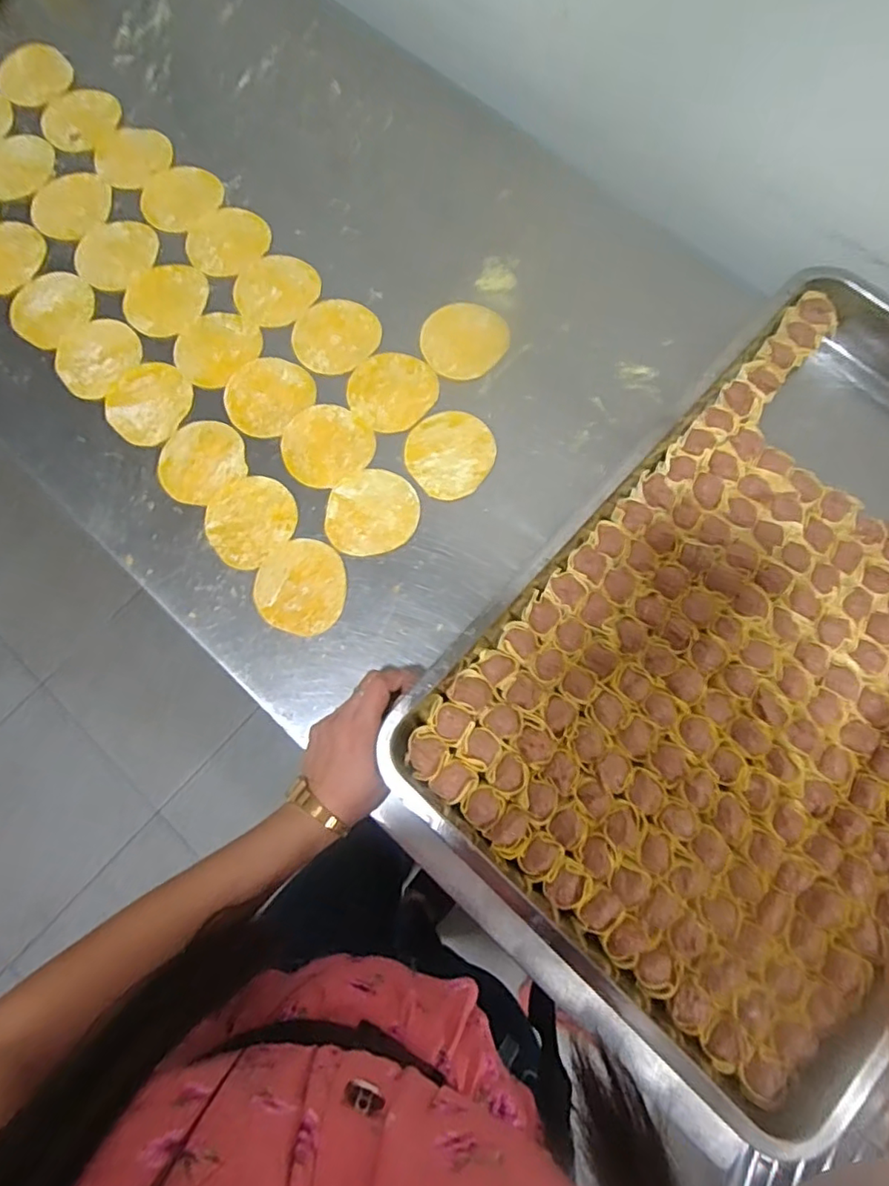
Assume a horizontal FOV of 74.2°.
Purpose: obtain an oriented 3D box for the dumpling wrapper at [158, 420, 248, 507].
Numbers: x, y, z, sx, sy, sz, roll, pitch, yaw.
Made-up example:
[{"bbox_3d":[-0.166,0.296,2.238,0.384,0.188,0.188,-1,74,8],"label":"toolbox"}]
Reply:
[{"bbox_3d":[-0.229,-0.125,0.552,0.079,0.007,0.078,0,77,0],"label":"dumpling wrapper"}]

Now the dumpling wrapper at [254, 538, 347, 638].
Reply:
[{"bbox_3d":[-0.126,-0.007,0.520,0.079,0.004,0.083,0,77,0],"label":"dumpling wrapper"}]

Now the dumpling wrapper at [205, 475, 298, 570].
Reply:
[{"bbox_3d":[-0.178,-0.068,0.535,0.079,0.004,0.081,0,77,0],"label":"dumpling wrapper"}]

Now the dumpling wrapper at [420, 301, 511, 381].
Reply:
[{"bbox_3d":[0.019,-0.246,0.571,0.077,0.004,0.087,42,75,7],"label":"dumpling wrapper"}]

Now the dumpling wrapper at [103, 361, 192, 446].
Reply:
[{"bbox_3d":[-0.287,-0.184,0.565,0.075,0.007,0.084,23,78,5],"label":"dumpling wrapper"}]

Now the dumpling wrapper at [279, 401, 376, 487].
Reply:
[{"bbox_3d":[-0.112,-0.139,0.553,0.082,0.004,0.079,0,77,0],"label":"dumpling wrapper"}]

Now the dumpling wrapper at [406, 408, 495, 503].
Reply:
[{"bbox_3d":[0.005,-0.130,0.547,0.081,0.004,0.082,-1,79,3],"label":"dumpling wrapper"}]

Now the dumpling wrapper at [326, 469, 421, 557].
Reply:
[{"bbox_3d":[-0.066,-0.073,0.534,0.083,0.004,0.076,0,77,0],"label":"dumpling wrapper"}]

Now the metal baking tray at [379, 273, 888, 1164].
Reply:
[{"bbox_3d":[0.280,0.038,0.478,0.389,0.056,0.611,40,80,8],"label":"metal baking tray"}]

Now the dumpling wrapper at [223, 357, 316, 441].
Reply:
[{"bbox_3d":[-0.171,-0.191,0.565,0.077,0.004,0.082,41,80,8],"label":"dumpling wrapper"}]

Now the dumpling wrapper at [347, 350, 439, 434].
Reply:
[{"bbox_3d":[-0.051,-0.194,0.562,0.080,0.005,0.080,0,77,0],"label":"dumpling wrapper"}]

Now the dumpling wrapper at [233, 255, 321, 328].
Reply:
[{"bbox_3d":[-0.168,-0.304,0.592,0.083,0.004,0.077,2,80,1],"label":"dumpling wrapper"}]

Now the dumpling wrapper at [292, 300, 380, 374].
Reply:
[{"bbox_3d":[-0.106,-0.254,0.578,0.084,0.004,0.080,0,77,0],"label":"dumpling wrapper"}]

